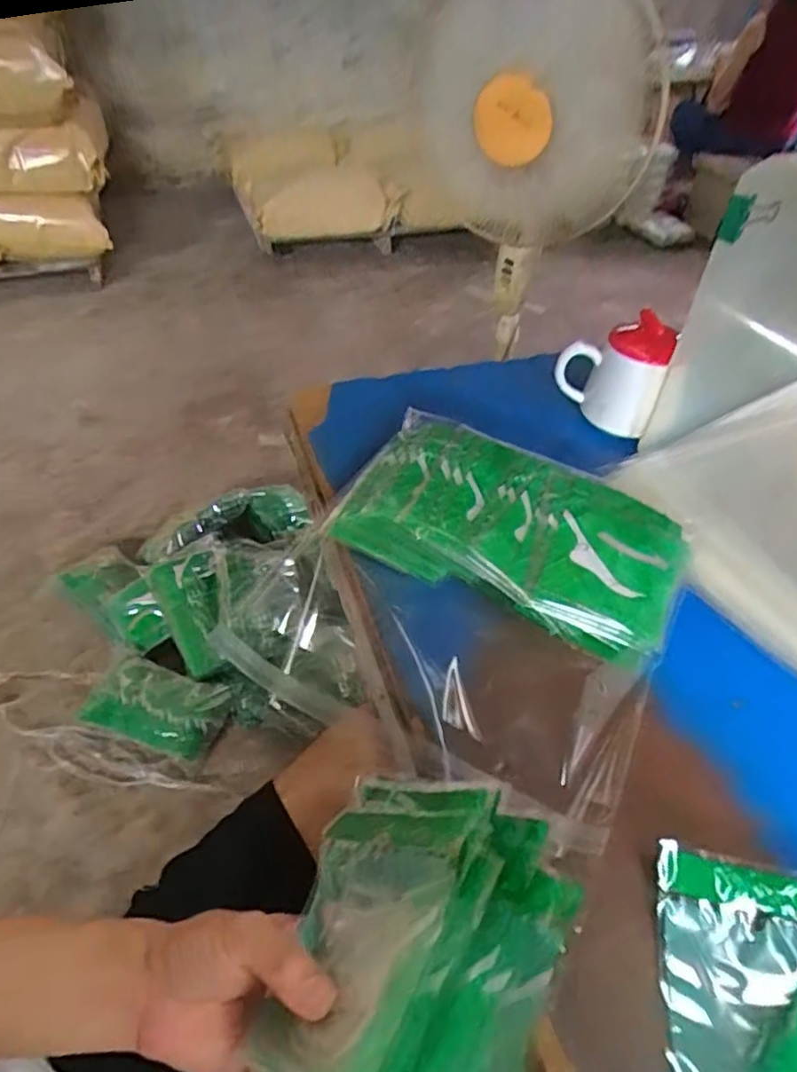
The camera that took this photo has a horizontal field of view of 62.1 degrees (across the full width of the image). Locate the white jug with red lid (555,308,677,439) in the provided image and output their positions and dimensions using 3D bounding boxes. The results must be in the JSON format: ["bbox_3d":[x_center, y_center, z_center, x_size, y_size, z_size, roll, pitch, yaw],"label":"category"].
[{"bbox_3d":[0.212,-0.164,0.662,0.107,0.094,0.079,17,46,15],"label":"white jug with red lid"}]

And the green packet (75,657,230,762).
[{"bbox_3d":[-0.454,0.315,1.232,0.269,0.071,0.141,17,47,15],"label":"green packet"}]

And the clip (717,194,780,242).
[{"bbox_3d":[0.267,-0.244,0.504,0.056,0.032,0.012,-23,50,-24],"label":"clip"}]

